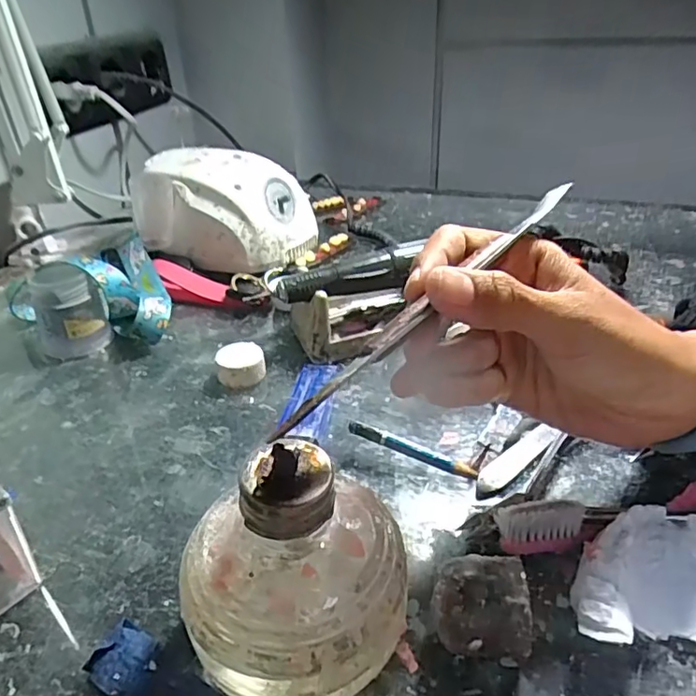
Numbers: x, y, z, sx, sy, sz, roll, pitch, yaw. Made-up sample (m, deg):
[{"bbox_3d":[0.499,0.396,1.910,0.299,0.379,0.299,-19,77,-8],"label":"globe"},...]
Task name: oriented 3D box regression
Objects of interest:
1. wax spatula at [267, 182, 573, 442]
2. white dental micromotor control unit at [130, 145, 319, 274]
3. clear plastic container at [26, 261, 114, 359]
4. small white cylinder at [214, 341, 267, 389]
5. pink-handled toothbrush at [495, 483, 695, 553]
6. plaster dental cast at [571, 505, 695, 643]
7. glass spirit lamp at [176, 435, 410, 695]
[{"bbox_3d":[0.038,-0.023,0.203,0.007,0.006,0.167,25,51,36],"label":"wax spatula"},{"bbox_3d":[-0.100,-0.112,0.477,0.132,0.086,0.079,1,32,5],"label":"white dental micromotor control unit"},{"bbox_3d":[-0.183,-0.025,0.373,0.041,0.054,0.034,-23,38,-29],"label":"clear plastic container"},{"bbox_3d":[-0.064,0.010,0.343,0.028,0.018,0.025,-9,33,-11],"label":"small white cylinder"},{"bbox_3d":[0.154,0.064,0.240,0.190,0.023,0.015,-7,32,-7],"label":"pink-handled toothbrush"},{"bbox_3d":[0.113,0.085,0.205,0.068,0.028,0.048,0,32,4],"label":"plaster dental cast"},{"bbox_3d":[-0.015,0.072,0.187,0.075,0.077,0.072,-8,33,-9],"label":"glass spirit lamp"}]

